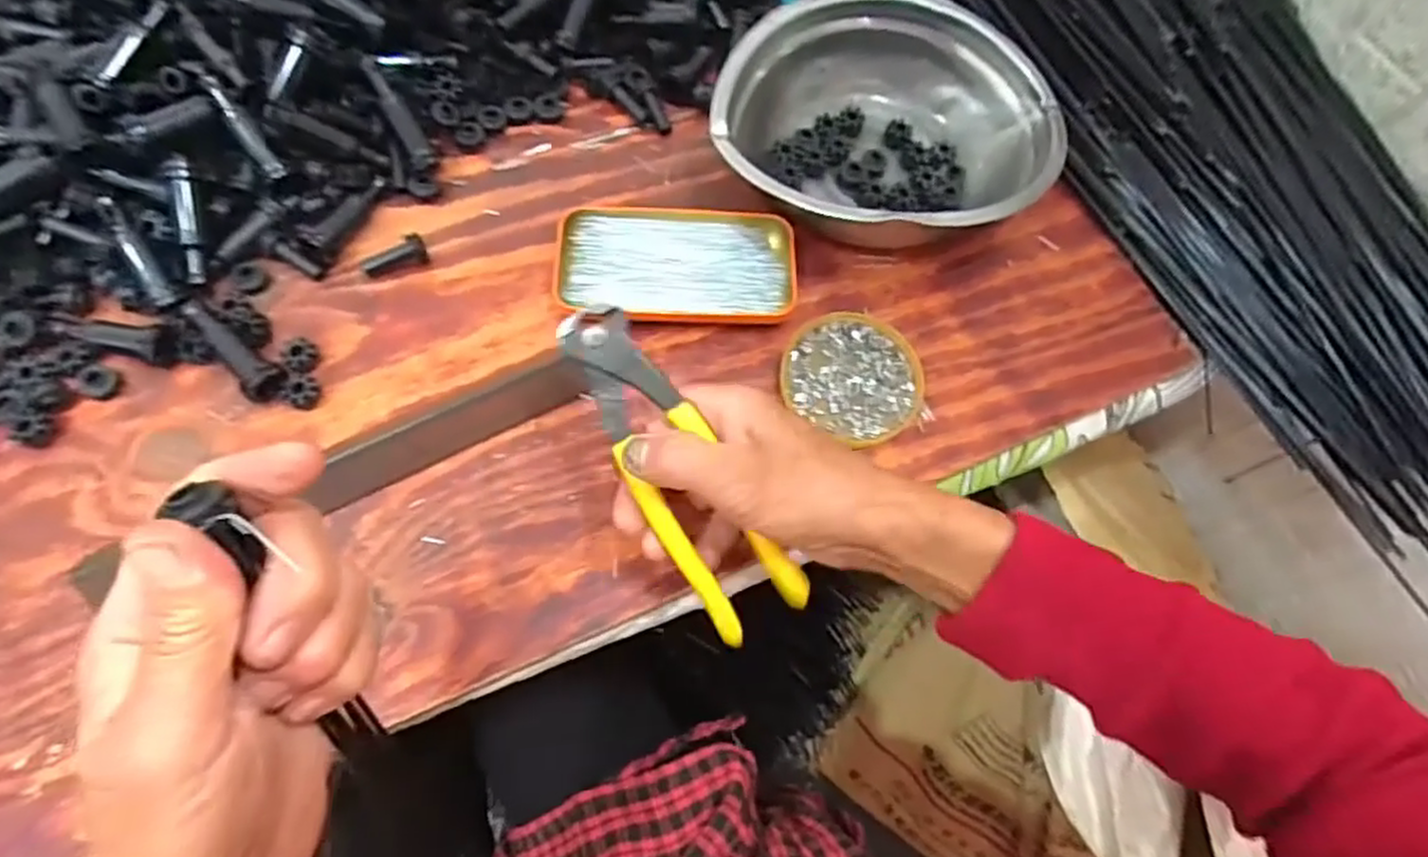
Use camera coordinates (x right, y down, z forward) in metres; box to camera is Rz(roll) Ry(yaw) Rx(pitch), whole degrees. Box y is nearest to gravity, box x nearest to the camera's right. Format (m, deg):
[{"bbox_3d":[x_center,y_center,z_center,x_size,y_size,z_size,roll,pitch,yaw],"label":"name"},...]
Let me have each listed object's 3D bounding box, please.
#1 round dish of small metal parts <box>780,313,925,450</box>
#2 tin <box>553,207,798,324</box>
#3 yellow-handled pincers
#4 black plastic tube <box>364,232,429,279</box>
[{"bbox_3d":[0.082,-0.032,0.446,0.083,0.010,0.077,1,63,-2],"label":"round dish of small metal parts"},{"bbox_3d":[-0.023,-0.104,0.462,0.142,0.021,0.076,1,63,-2],"label":"tin"},{"bbox_3d":[-0.016,0.018,0.345,0.046,0.015,0.165,-31,90,-16],"label":"yellow-handled pincers"},{"bbox_3d":[-0.192,-0.104,0.450,0.036,0.015,0.013,-19,65,-11],"label":"black plastic tube"}]

